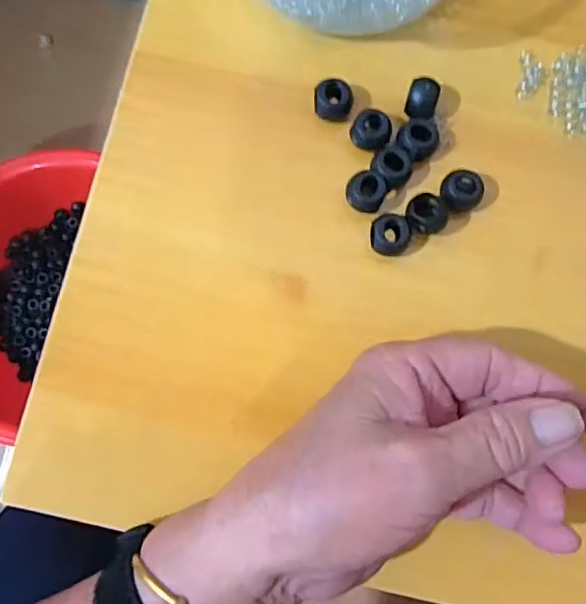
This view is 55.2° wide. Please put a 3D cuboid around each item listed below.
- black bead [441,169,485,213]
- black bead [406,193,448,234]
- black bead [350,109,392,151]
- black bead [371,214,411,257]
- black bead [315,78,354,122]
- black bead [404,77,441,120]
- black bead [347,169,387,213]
[{"bbox_3d":[0.070,-0.046,0.236,0.017,0.011,0.017,0,81,-1],"label":"black bead"},{"bbox_3d":[0.055,-0.036,0.234,0.016,0.013,0.016,0,81,-1],"label":"black bead"},{"bbox_3d":[0.033,-0.072,0.240,0.016,0.014,0.014,20,81,2],"label":"black bead"},{"bbox_3d":[0.040,-0.027,0.233,0.016,0.014,0.016,0,81,-1],"label":"black bead"},{"bbox_3d":[0.017,-0.087,0.242,0.016,0.015,0.012,4,81,0],"label":"black bead"},{"bbox_3d":[0.055,-0.086,0.241,0.013,0.015,0.015,14,81,1],"label":"black bead"},{"bbox_3d":[0.030,-0.045,0.237,0.016,0.015,0.017,0,81,-1],"label":"black bead"}]

